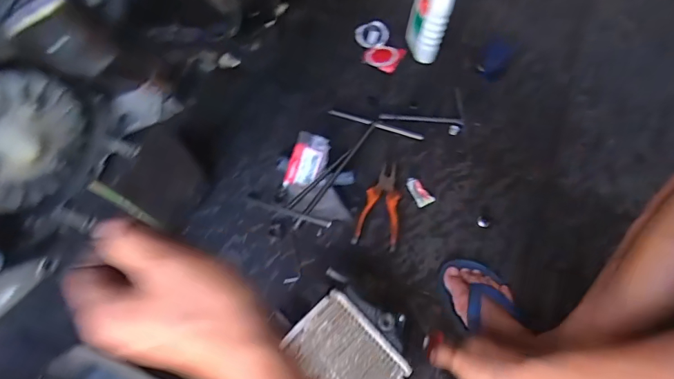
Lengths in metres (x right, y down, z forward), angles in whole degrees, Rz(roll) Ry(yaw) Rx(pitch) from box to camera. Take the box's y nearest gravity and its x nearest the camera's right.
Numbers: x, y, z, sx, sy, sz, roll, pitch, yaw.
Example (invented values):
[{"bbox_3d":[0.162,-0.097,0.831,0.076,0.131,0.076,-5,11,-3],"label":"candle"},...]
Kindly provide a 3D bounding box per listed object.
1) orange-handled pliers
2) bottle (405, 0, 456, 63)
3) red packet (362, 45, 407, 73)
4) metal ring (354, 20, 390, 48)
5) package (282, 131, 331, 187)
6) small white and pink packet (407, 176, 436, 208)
[{"bbox_3d":[0.081,0.025,0.714,0.068,0.021,0.161,14,58,6],"label":"orange-handled pliers"},{"bbox_3d":[0.199,-0.376,0.862,0.055,0.195,0.090,-5,58,-6],"label":"bottle"},{"bbox_3d":[0.104,-0.300,0.922,0.083,0.023,0.064,28,61,14],"label":"red packet"},{"bbox_3d":[0.081,-0.360,0.954,0.077,0.037,0.077,1,58,-2],"label":"metal ring"},{"bbox_3d":[-0.051,-0.049,0.717,0.061,0.013,0.094,18,94,-3],"label":"package"},{"bbox_3d":[0.149,0.003,0.736,0.032,0.013,0.057,-23,62,-16],"label":"small white and pink packet"}]

